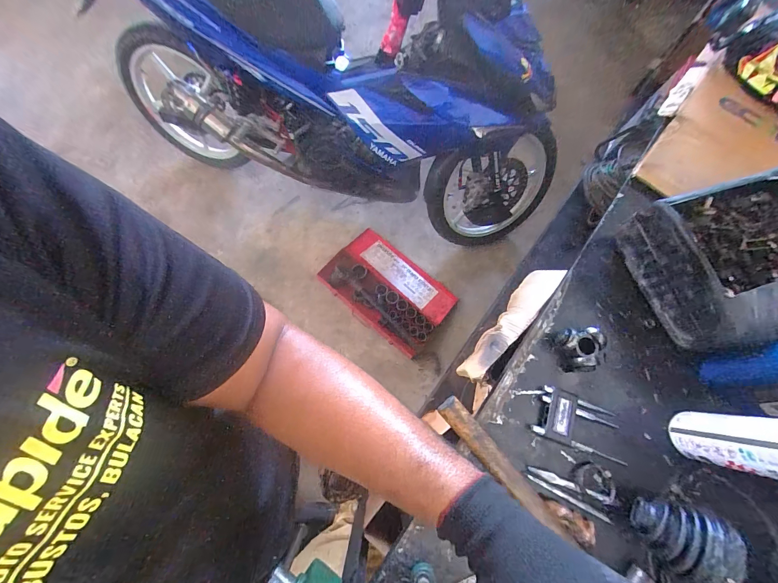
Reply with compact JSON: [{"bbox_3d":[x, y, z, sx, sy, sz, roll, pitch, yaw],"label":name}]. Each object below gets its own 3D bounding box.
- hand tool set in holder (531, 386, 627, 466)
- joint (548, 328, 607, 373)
[{"bbox_3d":[0.278,0.194,0.476,0.128,0.020,0.074,24,74,5],"label":"hand tool set in holder"},{"bbox_3d":[0.288,0.089,0.493,0.072,0.032,0.062,-3,74,-3],"label":"joint"}]

